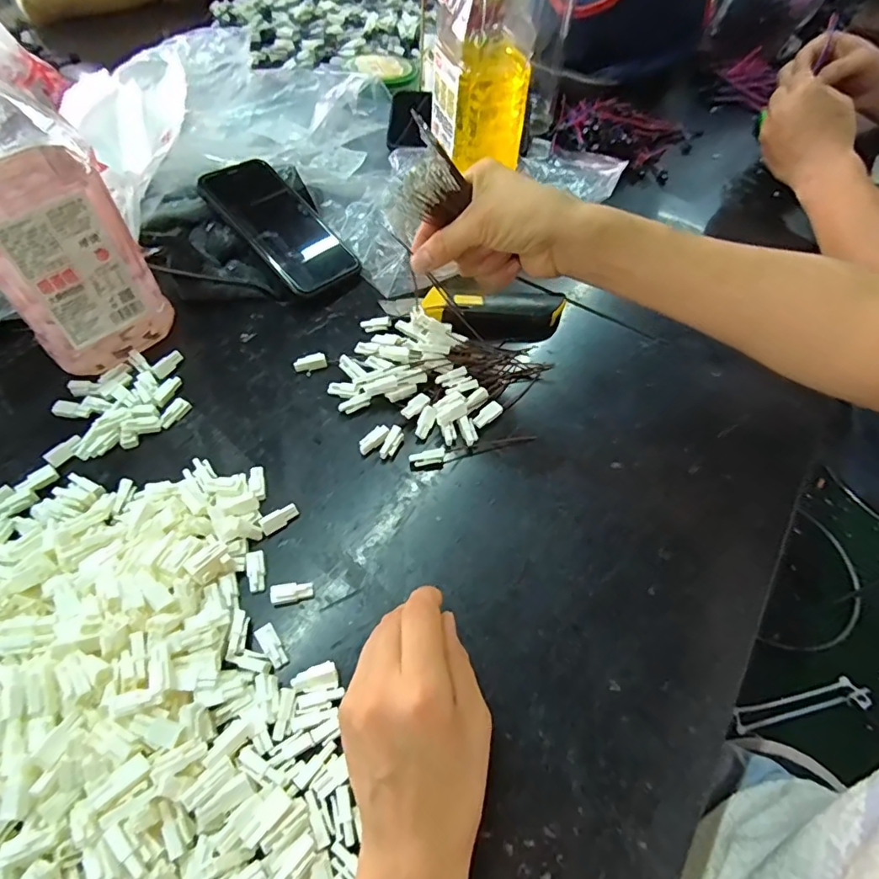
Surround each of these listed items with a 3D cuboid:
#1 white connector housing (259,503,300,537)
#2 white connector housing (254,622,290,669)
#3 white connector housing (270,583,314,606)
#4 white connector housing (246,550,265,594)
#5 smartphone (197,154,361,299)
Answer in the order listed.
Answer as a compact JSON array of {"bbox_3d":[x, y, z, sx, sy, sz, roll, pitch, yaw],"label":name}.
[{"bbox_3d":[-0.107,0.053,0.354,0.025,0.011,0.011,-31,63,-22],"label":"white connector housing"},{"bbox_3d":[-0.098,0.121,0.310,0.010,0.004,0.026,-32,63,-22],"label":"white connector housing"},{"bbox_3d":[-0.091,0.095,0.328,0.026,0.007,0.012,-9,57,-9],"label":"white connector housing"},{"bbox_3d":[-0.116,0.083,0.334,0.011,0.004,0.027,-11,57,-10],"label":"white connector housing"},{"bbox_3d":[-0.146,-0.197,0.482,0.150,0.014,0.076,46,56,4],"label":"smartphone"}]

